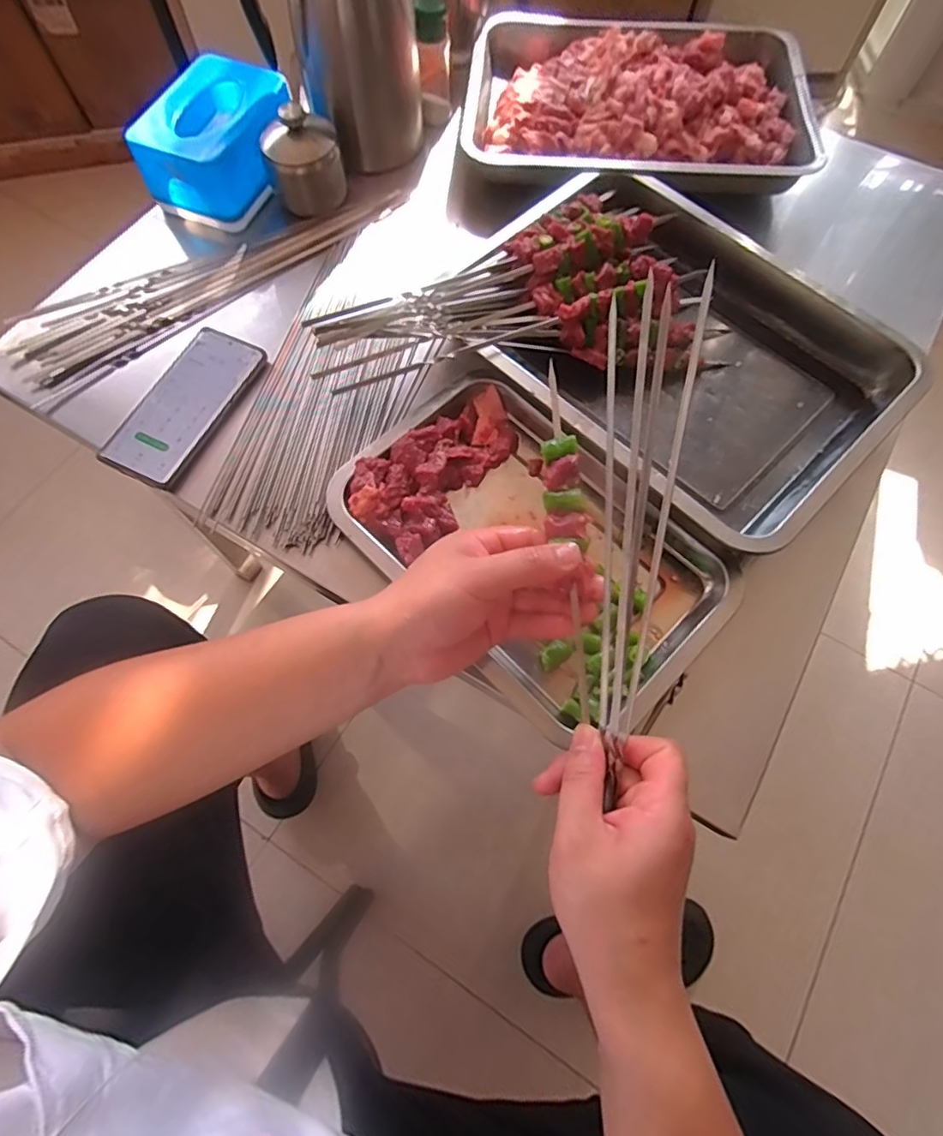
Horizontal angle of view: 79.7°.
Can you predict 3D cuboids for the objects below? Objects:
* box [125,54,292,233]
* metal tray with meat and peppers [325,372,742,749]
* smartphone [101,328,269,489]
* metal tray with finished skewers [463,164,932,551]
[{"bbox_3d":[-0.262,-0.454,0.601,0.114,0.079,0.172,16,69,5],"label":"box"},{"bbox_3d":[0.048,-0.024,0.464,0.203,0.028,0.308,-43,75,-16],"label":"metal tray with meat and peppers"},{"bbox_3d":[-0.263,-0.151,0.519,0.076,0.013,0.162,24,70,8],"label":"smartphone"},{"bbox_3d":[0.186,-0.211,0.525,0.291,0.073,0.381,-42,75,-16],"label":"metal tray with finished skewers"}]

